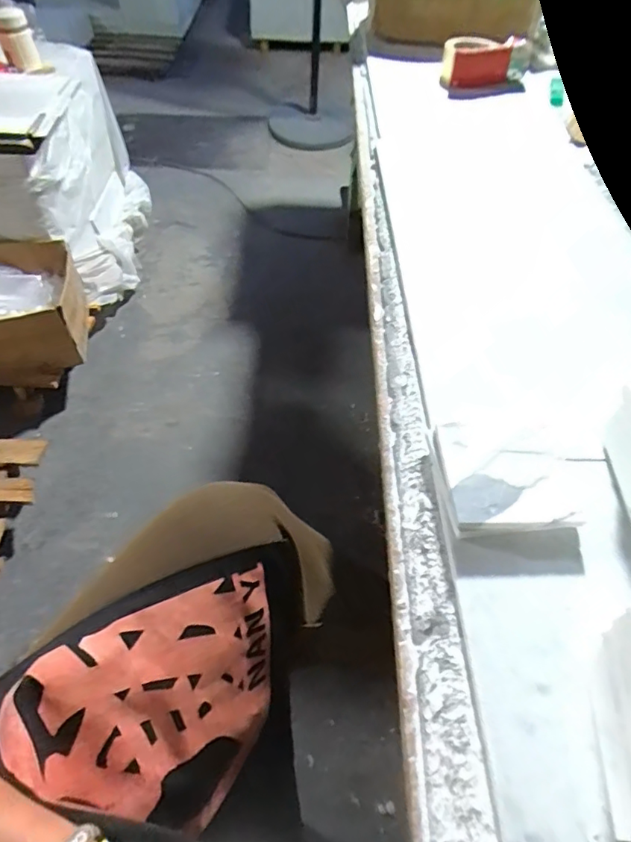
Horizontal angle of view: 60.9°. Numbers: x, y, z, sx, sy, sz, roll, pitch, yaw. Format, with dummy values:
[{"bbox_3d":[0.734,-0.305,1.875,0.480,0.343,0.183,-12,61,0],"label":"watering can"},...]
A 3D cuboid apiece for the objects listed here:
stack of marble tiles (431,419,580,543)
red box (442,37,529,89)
[{"bbox_3d":[0.159,0.044,0.444,0.111,0.019,0.099,-3,54,-4],"label":"stack of marble tiles"},{"bbox_3d":[0.304,-0.648,0.966,0.164,0.059,0.063,-10,55,-9],"label":"red box"}]

